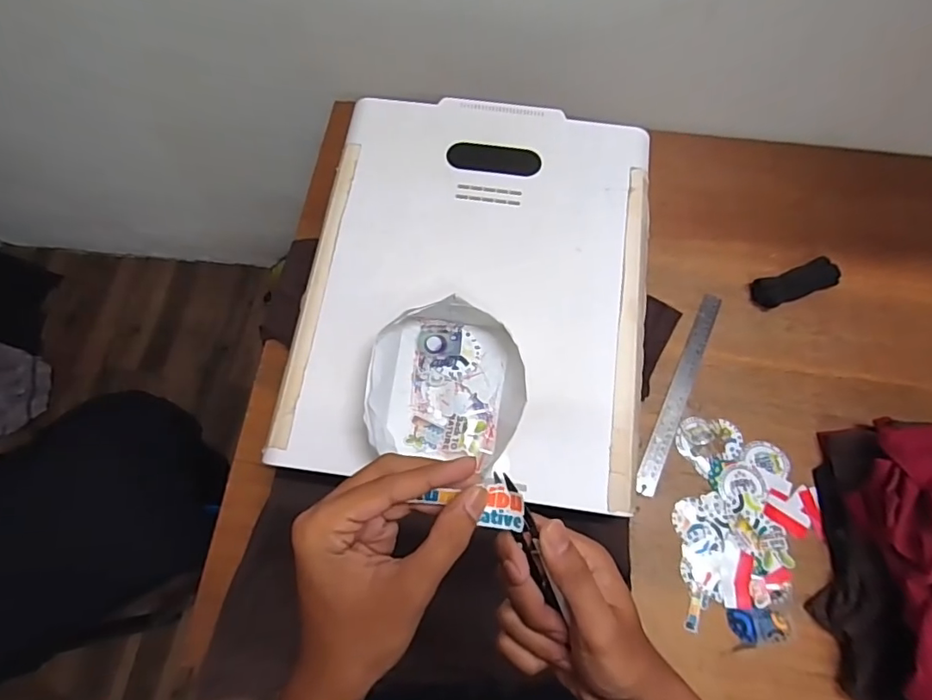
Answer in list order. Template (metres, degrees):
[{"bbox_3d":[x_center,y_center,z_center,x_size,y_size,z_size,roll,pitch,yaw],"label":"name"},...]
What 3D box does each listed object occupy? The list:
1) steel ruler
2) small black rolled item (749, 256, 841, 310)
[{"bbox_3d":[0.306,0.055,0.752,0.029,0.005,0.316,23,72,11],"label":"steel ruler"},{"bbox_3d":[0.494,-0.101,0.789,0.126,0.031,0.048,-18,71,-7],"label":"small black rolled item"}]

